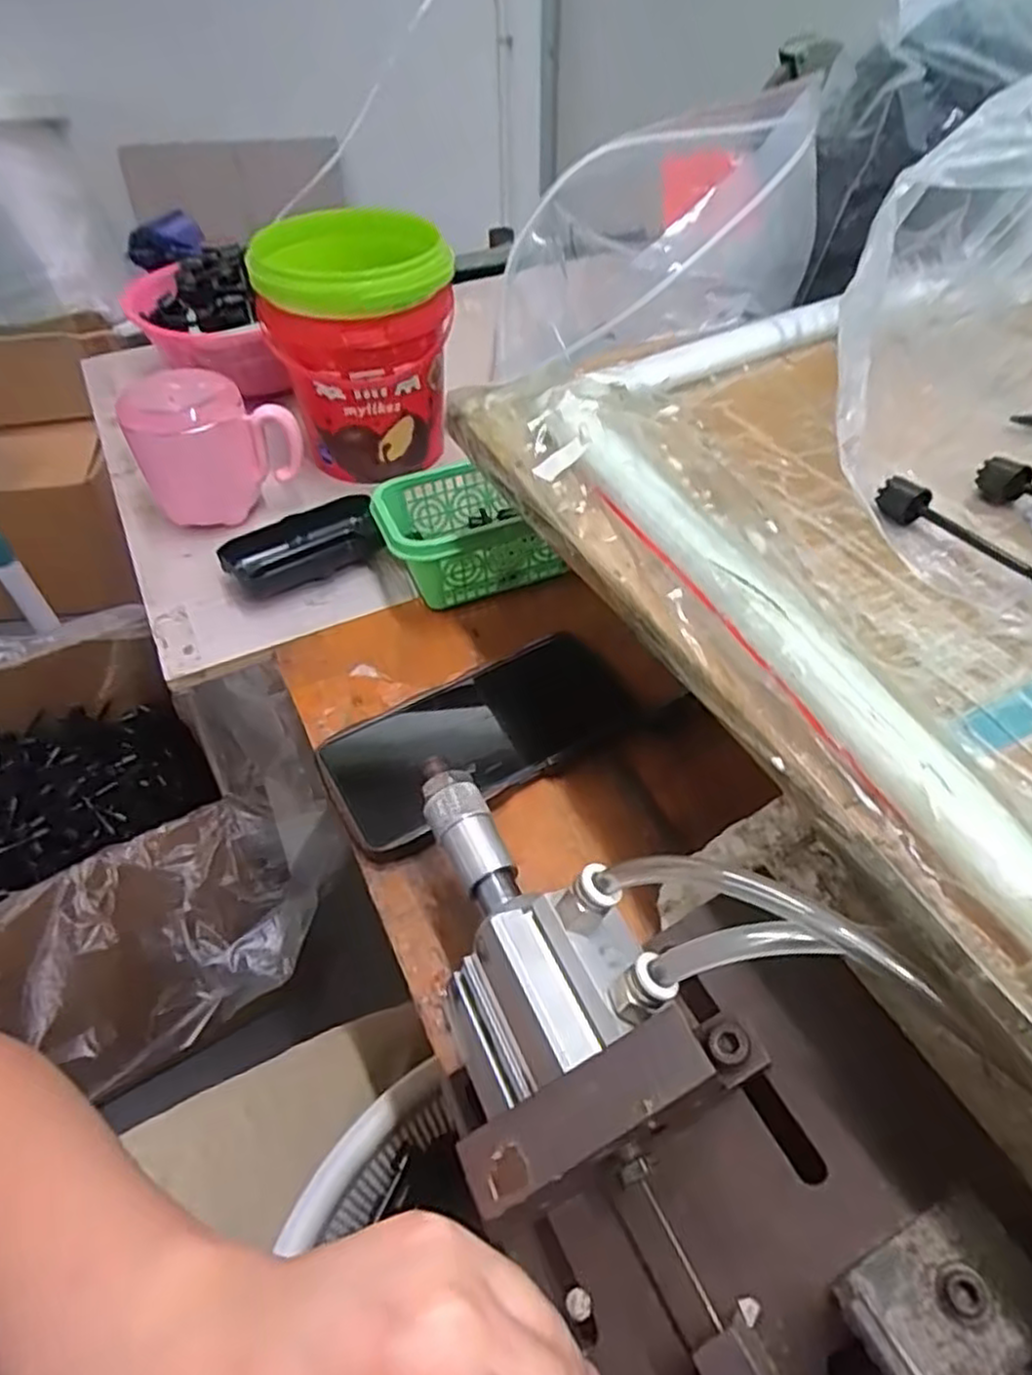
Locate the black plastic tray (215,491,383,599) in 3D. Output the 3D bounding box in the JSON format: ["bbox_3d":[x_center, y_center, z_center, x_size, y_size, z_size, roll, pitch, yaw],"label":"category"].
[{"bbox_3d":[-0.145,-0.097,0.502,0.105,0.026,0.052,-24,52,-19],"label":"black plastic tray"}]

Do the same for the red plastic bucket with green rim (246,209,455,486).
[{"bbox_3d":[-0.116,-0.255,0.554,0.130,0.150,0.145,-13,49,-10],"label":"red plastic bucket with green rim"}]

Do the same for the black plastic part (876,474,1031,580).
[{"bbox_3d":[0.179,-0.057,0.277,0.021,0.010,0.086,-27,53,-21],"label":"black plastic part"}]

